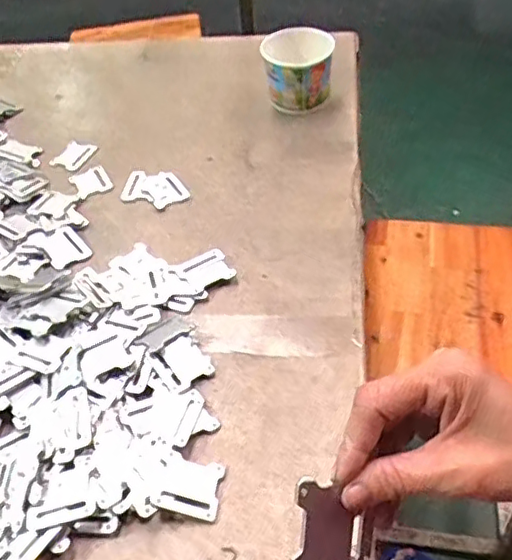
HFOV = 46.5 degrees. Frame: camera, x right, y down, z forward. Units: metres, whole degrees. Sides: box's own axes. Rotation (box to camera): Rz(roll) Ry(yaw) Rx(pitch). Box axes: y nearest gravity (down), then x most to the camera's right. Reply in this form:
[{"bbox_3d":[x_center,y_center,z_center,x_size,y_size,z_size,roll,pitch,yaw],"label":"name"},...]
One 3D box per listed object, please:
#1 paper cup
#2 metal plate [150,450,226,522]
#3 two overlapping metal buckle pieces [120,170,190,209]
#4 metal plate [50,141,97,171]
[{"bbox_3d":[0.055,-0.271,0.771,0.089,0.077,0.091,-3,49,4],"label":"paper cup"},{"bbox_3d":[-0.051,0.157,0.455,0.049,0.004,0.042,17,51,-8],"label":"metal plate"},{"bbox_3d":[-0.119,-0.108,0.703,0.084,0.005,0.051,14,59,23],"label":"two overlapping metal buckle pieces"},{"bbox_3d":[-0.233,-0.160,0.764,0.045,0.005,0.049,18,54,21],"label":"metal plate"}]

